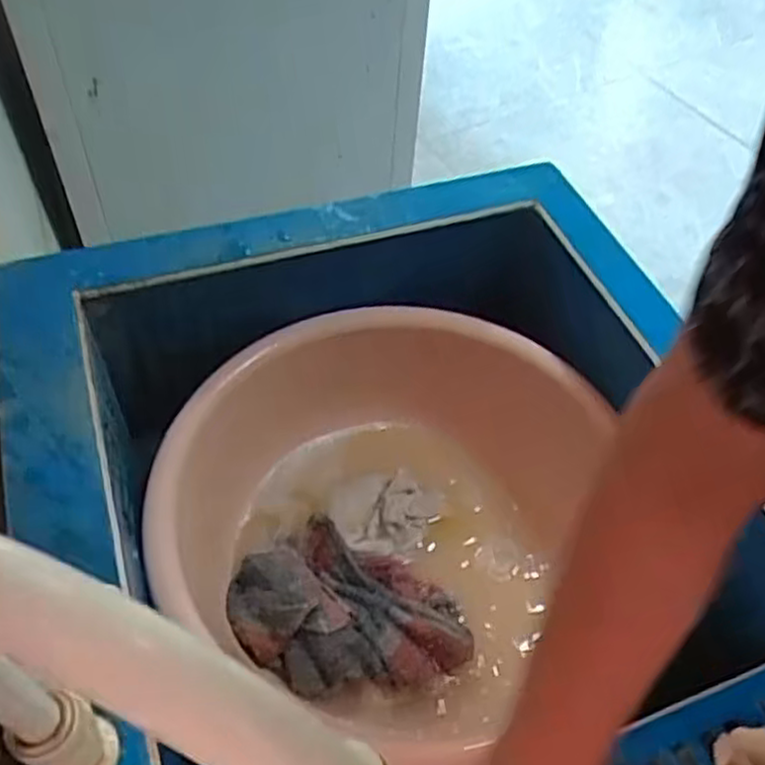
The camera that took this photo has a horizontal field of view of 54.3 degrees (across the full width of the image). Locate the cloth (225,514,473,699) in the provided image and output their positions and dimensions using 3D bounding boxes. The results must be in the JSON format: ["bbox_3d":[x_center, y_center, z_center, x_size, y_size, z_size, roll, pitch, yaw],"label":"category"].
[{"bbox_3d":[-0.030,0.190,0.609,0.188,0.038,0.131,29,57,17],"label":"cloth"}]

